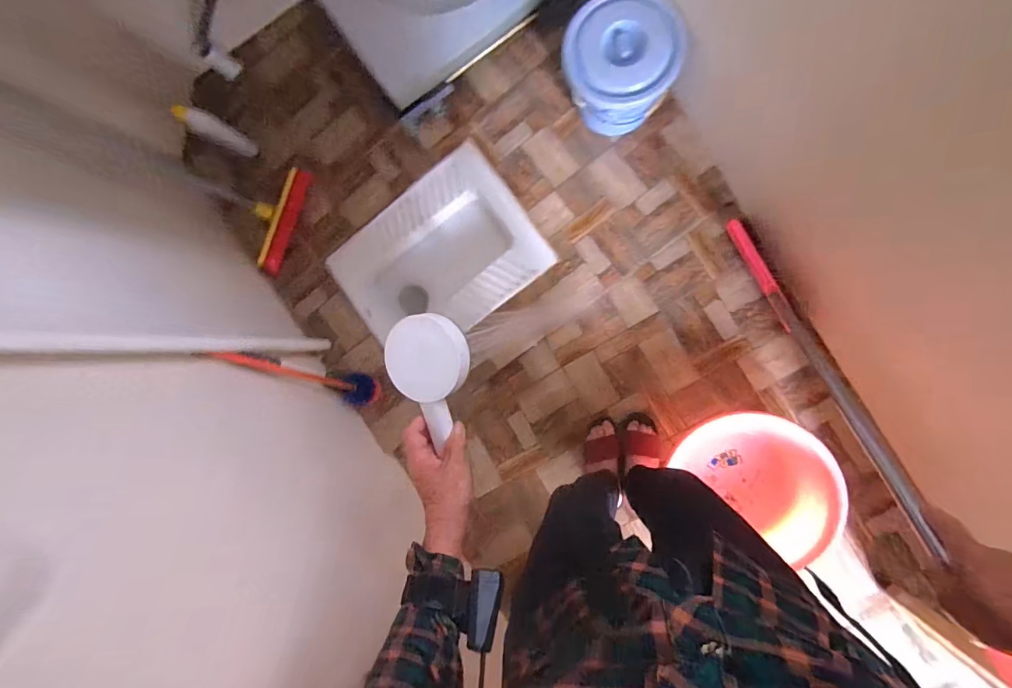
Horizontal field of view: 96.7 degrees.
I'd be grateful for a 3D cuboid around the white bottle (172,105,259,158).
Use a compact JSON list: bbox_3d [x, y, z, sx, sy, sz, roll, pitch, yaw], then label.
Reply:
[{"bbox_3d":[-0.796,-0.586,1.243,0.044,0.204,0.065,32,97,36],"label":"white bottle"}]

